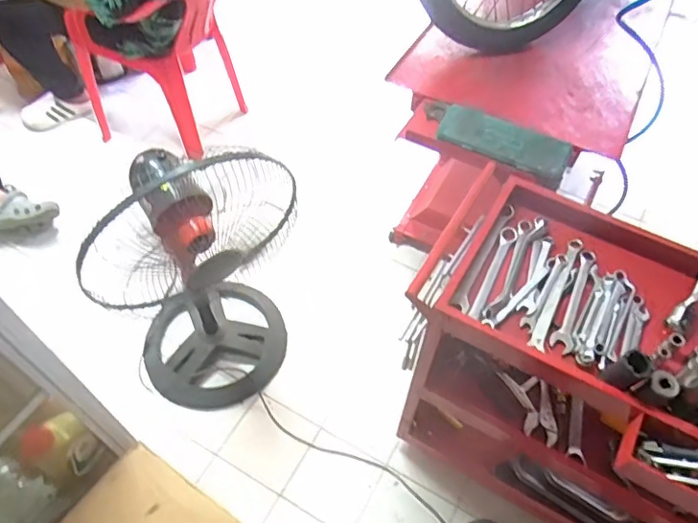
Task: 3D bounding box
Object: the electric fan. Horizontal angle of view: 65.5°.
[{"bbox_3d":[-0.355,0.029,1.286,0.352,0.742,0.412,30,59,18],"label":"electric fan"}]

